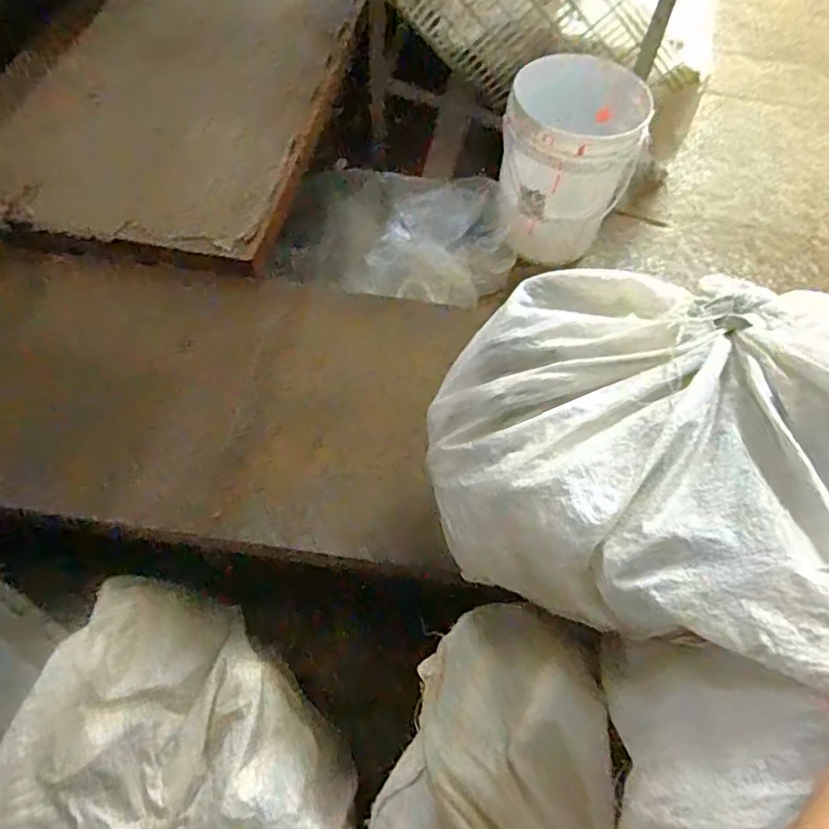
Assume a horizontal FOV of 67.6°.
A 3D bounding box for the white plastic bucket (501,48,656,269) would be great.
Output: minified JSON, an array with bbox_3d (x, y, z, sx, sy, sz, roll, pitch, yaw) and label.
[{"bbox_3d":[0.352,-0.592,1.454,0.298,0.323,0.299,16,60,6],"label":"white plastic bucket"}]

